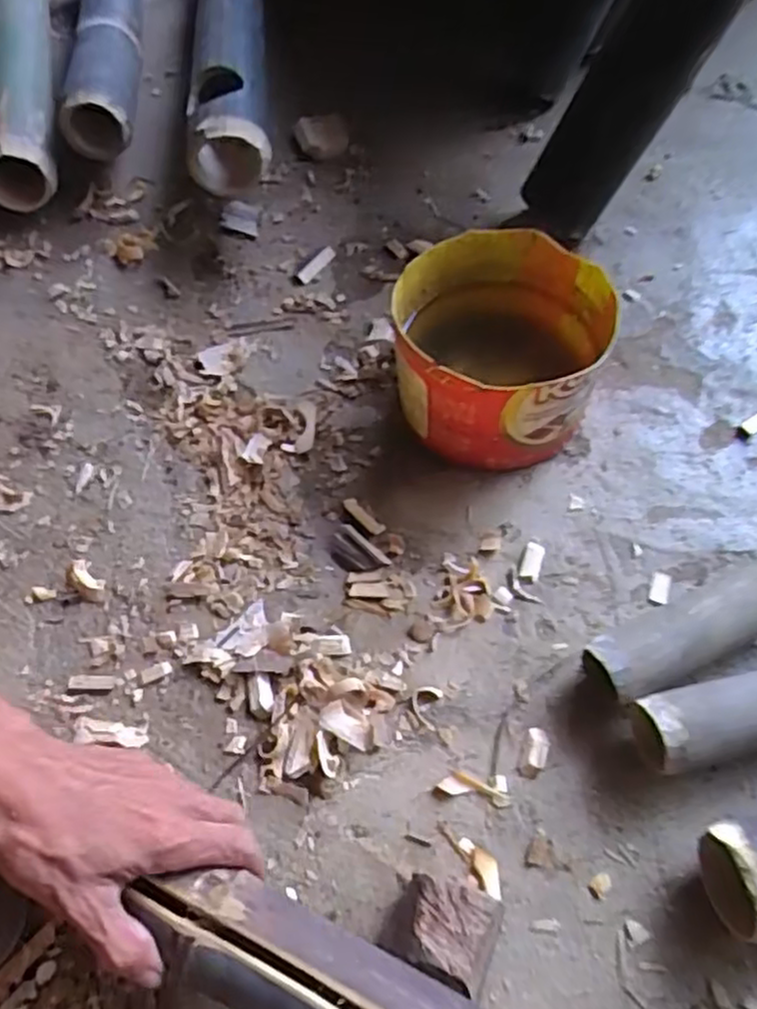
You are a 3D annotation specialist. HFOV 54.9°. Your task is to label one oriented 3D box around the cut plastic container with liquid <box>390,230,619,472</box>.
[{"bbox_3d":[0.084,-0.110,0.531,0.141,0.100,0.140,-1,61,2],"label":"cut plastic container with liquid"}]

